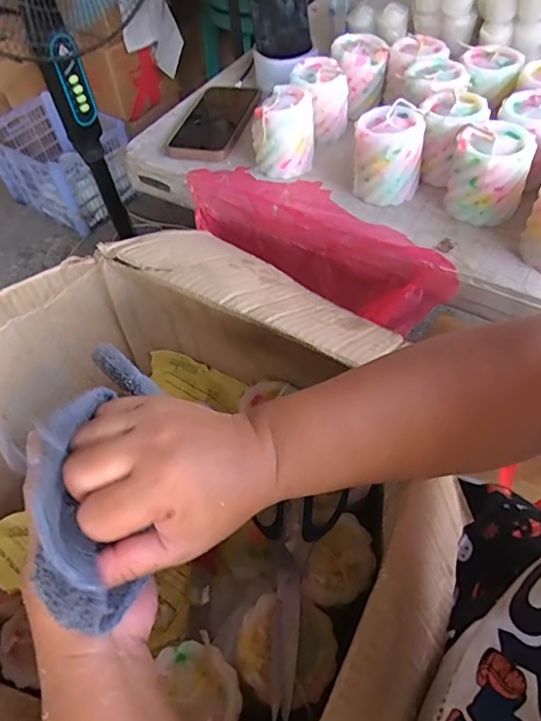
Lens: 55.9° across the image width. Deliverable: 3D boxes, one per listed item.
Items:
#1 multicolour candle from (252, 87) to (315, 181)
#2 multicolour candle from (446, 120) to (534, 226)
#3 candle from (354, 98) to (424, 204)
[{"bbox_3d":[0.014,-0.256,0.572,0.066,0.071,0.068,0,53,7],"label":"multicolour candle"},{"bbox_3d":[0.210,-0.179,0.492,0.068,0.073,0.067,15,57,18],"label":"multicolour candle"},{"bbox_3d":[0.122,-0.213,0.527,0.066,0.073,0.065,1,54,8],"label":"candle"}]

